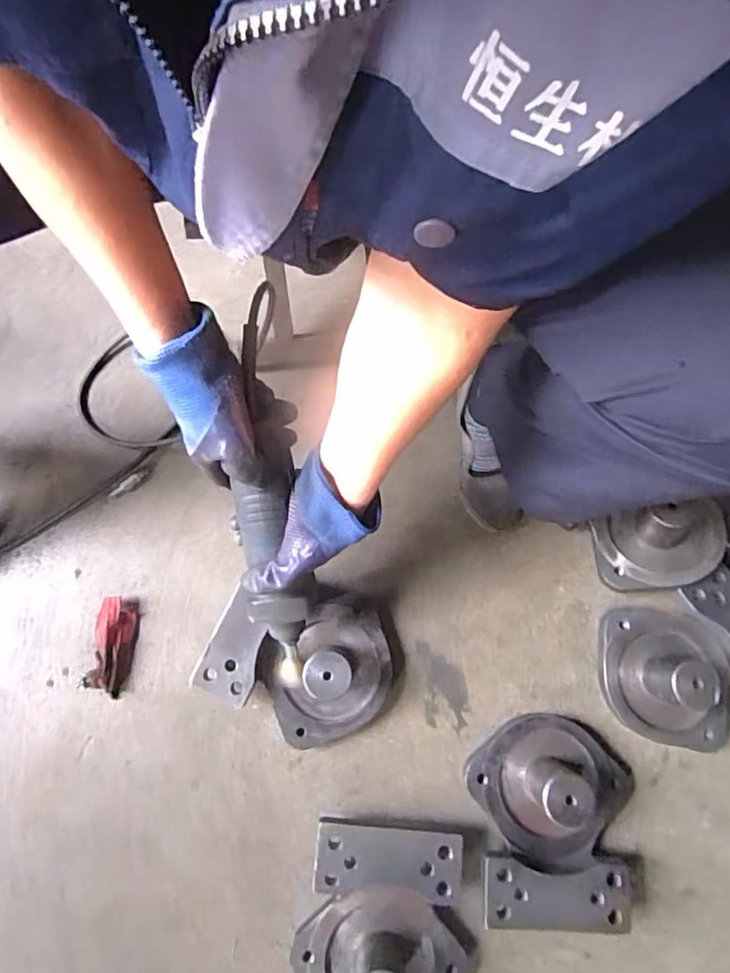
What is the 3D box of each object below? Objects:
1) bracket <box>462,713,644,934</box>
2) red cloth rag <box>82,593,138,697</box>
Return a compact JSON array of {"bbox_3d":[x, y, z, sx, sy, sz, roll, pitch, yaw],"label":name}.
[{"bbox_3d":[0.197,0.339,0.568,0.178,0.070,0.189,4,77,0],"label":"bracket"},{"bbox_3d":[-0.282,0.178,0.630,0.044,0.019,0.102,8,77,1],"label":"red cloth rag"}]

